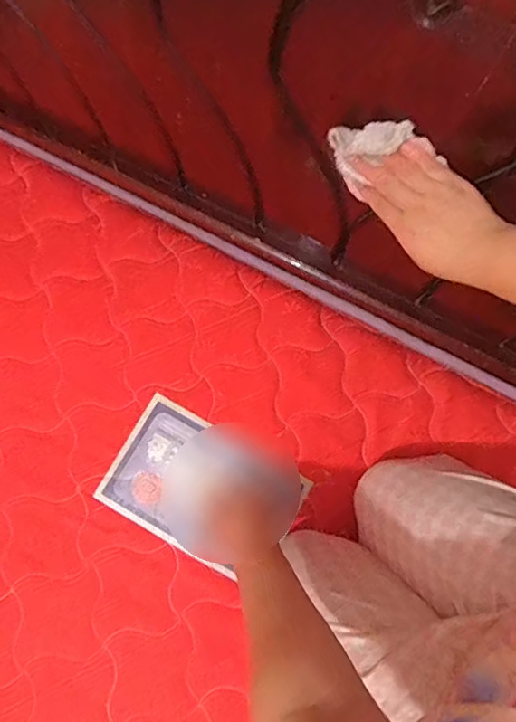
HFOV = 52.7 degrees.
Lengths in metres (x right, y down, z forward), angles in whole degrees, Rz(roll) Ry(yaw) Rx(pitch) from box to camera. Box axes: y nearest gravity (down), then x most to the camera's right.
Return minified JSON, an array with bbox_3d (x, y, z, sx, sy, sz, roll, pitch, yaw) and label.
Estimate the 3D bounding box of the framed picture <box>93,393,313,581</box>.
[{"bbox_3d":[-0.080,0.187,0.763,0.267,0.010,0.176,29,77,6],"label":"framed picture"}]

